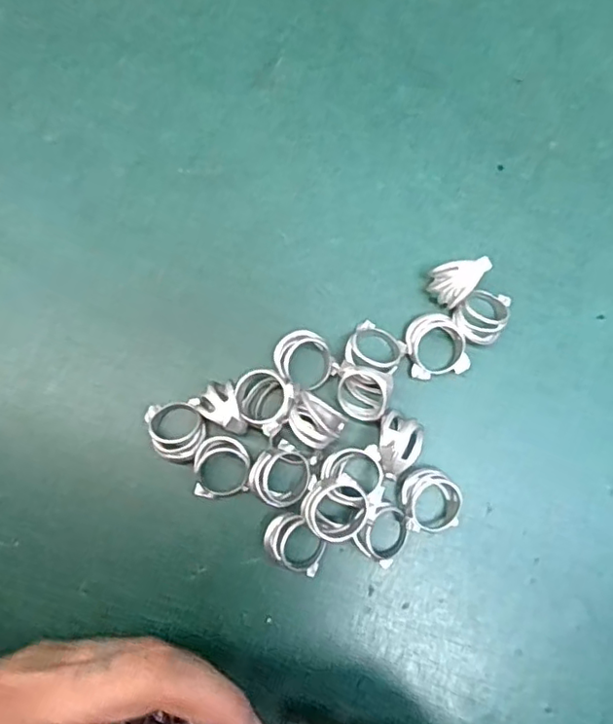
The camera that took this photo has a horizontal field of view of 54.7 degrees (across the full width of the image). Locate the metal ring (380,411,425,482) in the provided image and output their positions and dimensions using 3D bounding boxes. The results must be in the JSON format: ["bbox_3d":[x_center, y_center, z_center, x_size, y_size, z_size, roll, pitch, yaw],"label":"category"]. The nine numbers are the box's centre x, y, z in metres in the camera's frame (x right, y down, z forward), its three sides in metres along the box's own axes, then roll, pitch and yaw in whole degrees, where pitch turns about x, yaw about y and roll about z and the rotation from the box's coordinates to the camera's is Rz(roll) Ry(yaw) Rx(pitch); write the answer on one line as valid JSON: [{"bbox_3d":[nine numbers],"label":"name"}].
[{"bbox_3d":[0.036,0.033,0.232,0.020,0.023,0.024,20,80,3],"label":"metal ring"}]

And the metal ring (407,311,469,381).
[{"bbox_3d":[0.053,-0.007,0.245,0.024,0.013,0.026,0,80,0],"label":"metal ring"}]

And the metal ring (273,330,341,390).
[{"bbox_3d":[-0.001,-0.001,0.241,0.023,0.018,0.024,0,80,0],"label":"metal ring"}]

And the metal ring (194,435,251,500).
[{"bbox_3d":[-0.034,0.043,0.236,0.020,0.010,0.023,-4,80,-1],"label":"metal ring"}]

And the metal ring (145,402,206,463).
[{"bbox_3d":[-0.051,0.027,0.239,0.022,0.011,0.025,-22,81,-4],"label":"metal ring"}]

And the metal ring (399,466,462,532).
[{"bbox_3d":[0.049,0.055,0.236,0.025,0.009,0.025,0,80,0],"label":"metal ring"}]

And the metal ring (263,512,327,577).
[{"bbox_3d":[-0.004,0.070,0.230,0.025,0.013,0.018,34,81,5],"label":"metal ring"}]

